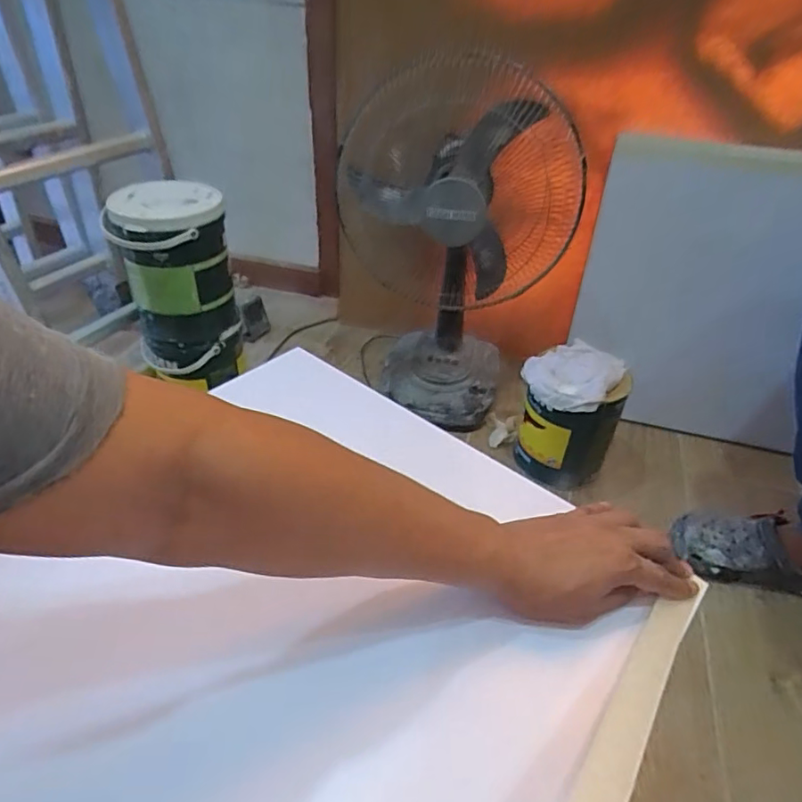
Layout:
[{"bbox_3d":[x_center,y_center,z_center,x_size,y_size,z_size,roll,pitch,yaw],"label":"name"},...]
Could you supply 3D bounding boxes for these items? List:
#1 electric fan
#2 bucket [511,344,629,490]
[{"bbox_3d":[0.102,-0.276,1.039,0.373,0.598,0.255,16,41,16],"label":"electric fan"},{"bbox_3d":[0.295,0.022,0.967,0.153,0.200,0.150,1,39,-1],"label":"bucket"}]

